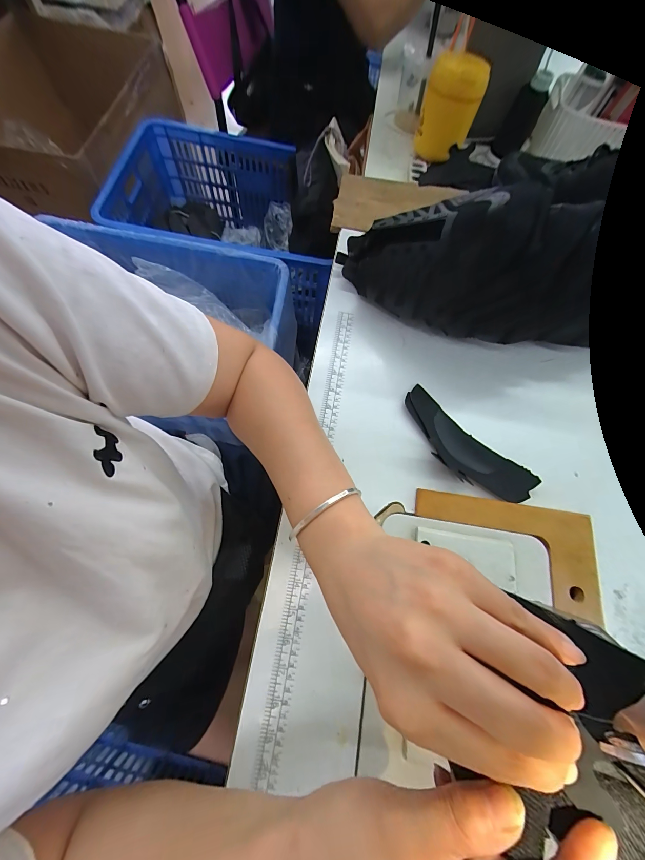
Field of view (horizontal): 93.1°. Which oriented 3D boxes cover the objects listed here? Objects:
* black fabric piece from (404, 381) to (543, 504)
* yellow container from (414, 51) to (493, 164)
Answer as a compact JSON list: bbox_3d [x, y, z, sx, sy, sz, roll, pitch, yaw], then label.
[{"bbox_3d":[0.170,0.024,0.381,0.180,0.020,0.063,41,74,12],"label":"black fabric piece"},{"bbox_3d":[0.222,-0.563,0.534,0.091,0.114,0.082,15,70,0],"label":"yellow container"}]

